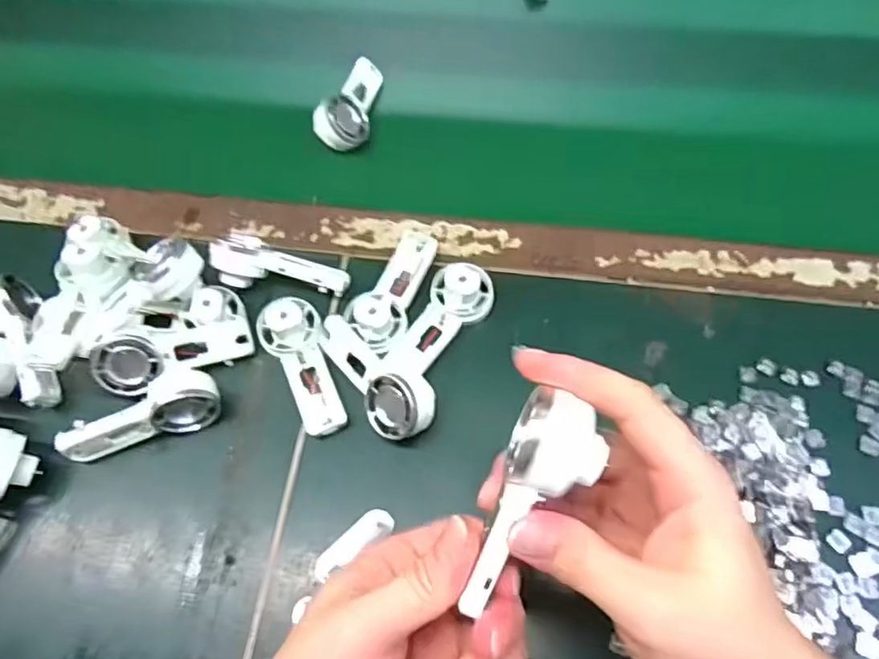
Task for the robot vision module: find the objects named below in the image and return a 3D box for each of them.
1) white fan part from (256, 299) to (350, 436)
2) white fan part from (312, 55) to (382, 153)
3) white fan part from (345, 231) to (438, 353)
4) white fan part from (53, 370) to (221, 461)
[{"bbox_3d":[-0.086,0.022,0.394,0.036,0.019,0.090,-23,77,-9],"label":"white fan part"},{"bbox_3d":[-0.067,-0.184,0.502,0.033,0.028,0.098,18,65,12],"label":"white fan part"},{"bbox_3d":[-0.030,-0.030,0.416,0.036,0.029,0.095,19,65,12],"label":"white fan part"},{"bbox_3d":[-0.180,0.052,0.381,0.093,0.034,0.030,-15,63,-5],"label":"white fan part"}]

